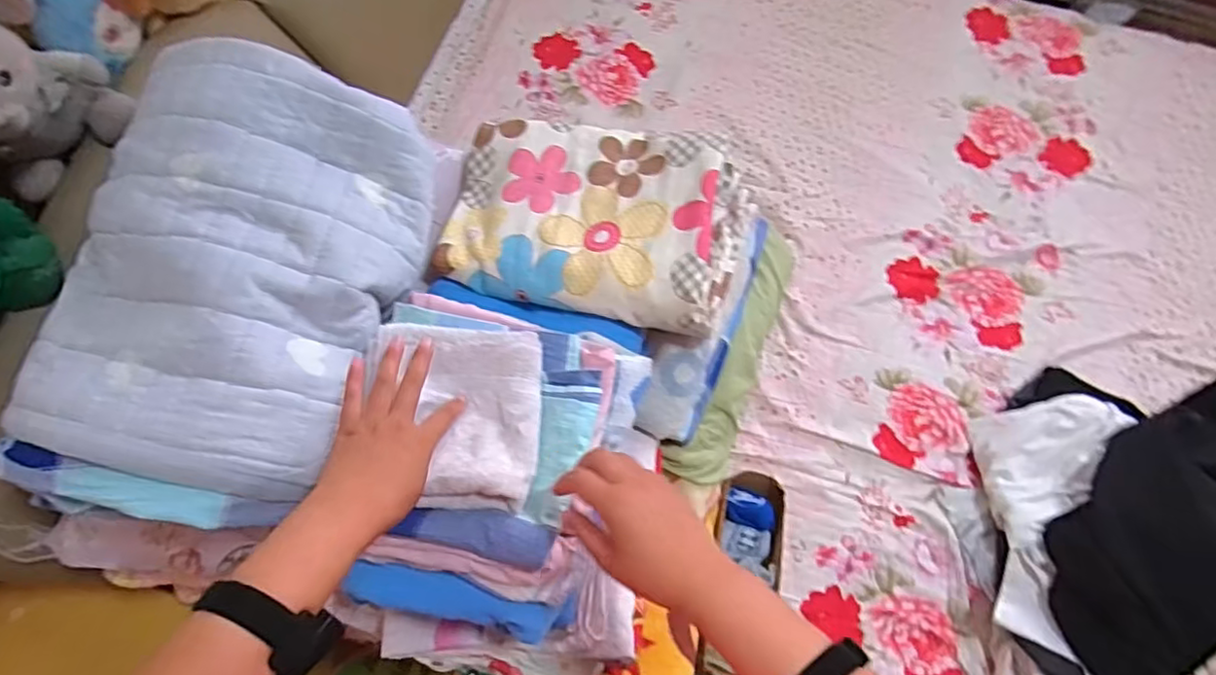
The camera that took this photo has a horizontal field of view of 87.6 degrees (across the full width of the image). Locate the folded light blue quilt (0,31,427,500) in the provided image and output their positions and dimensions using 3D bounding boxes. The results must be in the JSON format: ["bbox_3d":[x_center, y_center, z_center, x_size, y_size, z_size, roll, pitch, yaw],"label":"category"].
[{"bbox_3d":[-0.368,-0.077,0.619,0.300,0.098,0.406,13,74,5],"label":"folded light blue quilt"}]

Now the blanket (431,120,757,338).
[{"bbox_3d":[-0.013,-0.140,0.714,0.331,0.072,0.233,14,74,6],"label":"blanket"}]

